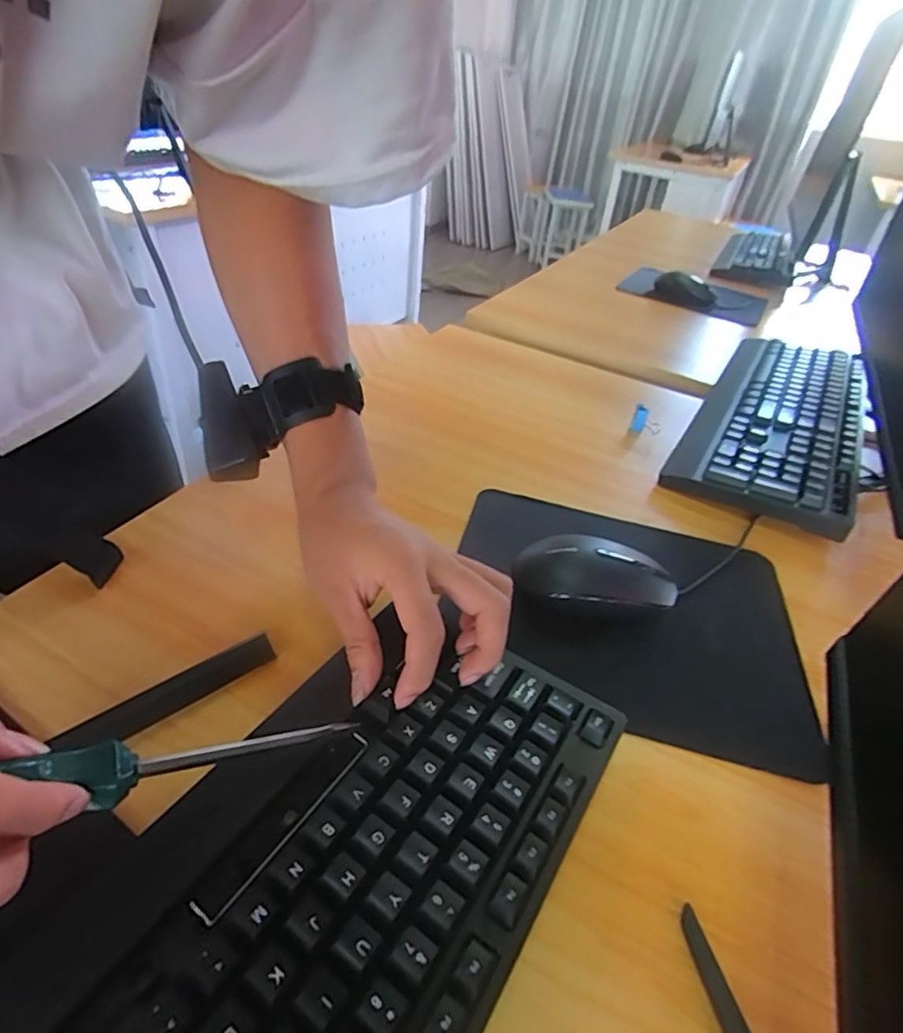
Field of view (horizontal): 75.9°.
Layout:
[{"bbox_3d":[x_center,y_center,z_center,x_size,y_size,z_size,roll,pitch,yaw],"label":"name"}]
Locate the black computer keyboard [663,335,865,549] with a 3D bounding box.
[{"bbox_3d":[0.359,-0.116,0.634,0.153,0.044,0.420,25,42,21],"label":"black computer keyboard"}]

